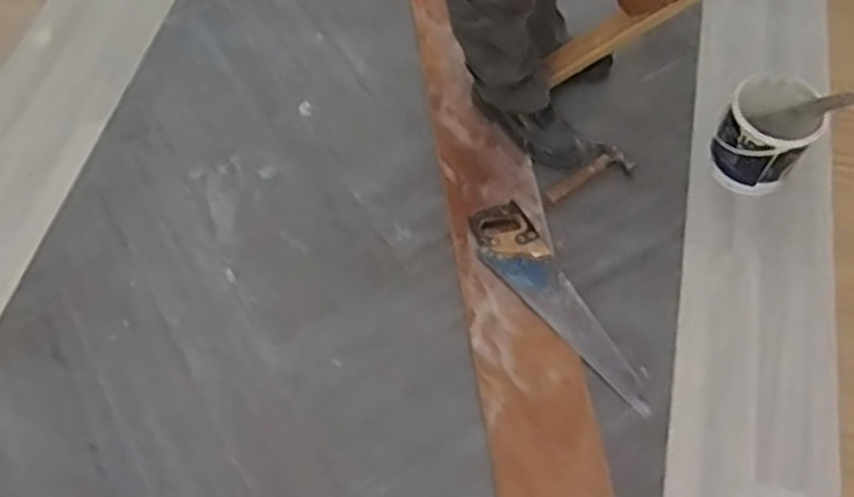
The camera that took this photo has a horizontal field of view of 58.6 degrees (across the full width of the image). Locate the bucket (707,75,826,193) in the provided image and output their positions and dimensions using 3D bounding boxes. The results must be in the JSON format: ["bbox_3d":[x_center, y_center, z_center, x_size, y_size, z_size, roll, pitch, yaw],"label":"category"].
[{"bbox_3d":[0.693,-0.233,1.574,0.181,0.162,0.203,37,69,18],"label":"bucket"}]

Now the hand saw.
[{"bbox_3d":[0.249,0.115,1.471,0.117,0.033,0.484,-26,64,-15],"label":"hand saw"}]

